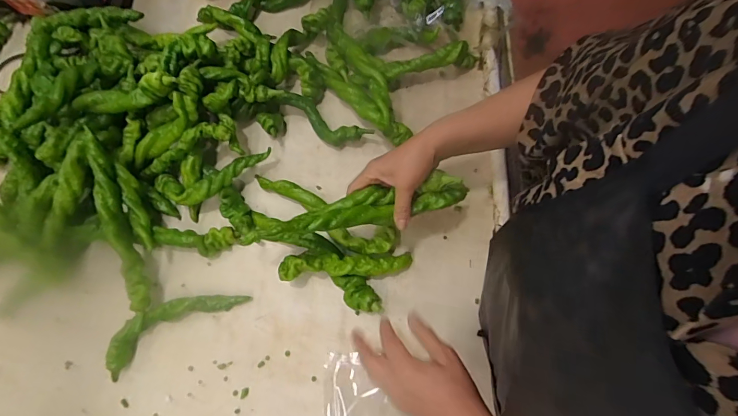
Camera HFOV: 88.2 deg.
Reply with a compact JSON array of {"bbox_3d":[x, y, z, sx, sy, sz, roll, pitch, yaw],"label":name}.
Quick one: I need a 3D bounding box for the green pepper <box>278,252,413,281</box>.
[{"bbox_3d":[-0.033,0.090,0.580,0.196,0.064,0.039,-3,75,1],"label":"green pepper"}]

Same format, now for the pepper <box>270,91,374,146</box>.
[{"bbox_3d":[-0.082,-0.145,0.650,0.177,0.052,0.047,30,78,9],"label":"pepper"}]

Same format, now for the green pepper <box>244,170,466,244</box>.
[{"bbox_3d":[-0.010,-0.003,0.485,0.284,0.050,0.053,-13,75,-12],"label":"green pepper"}]

